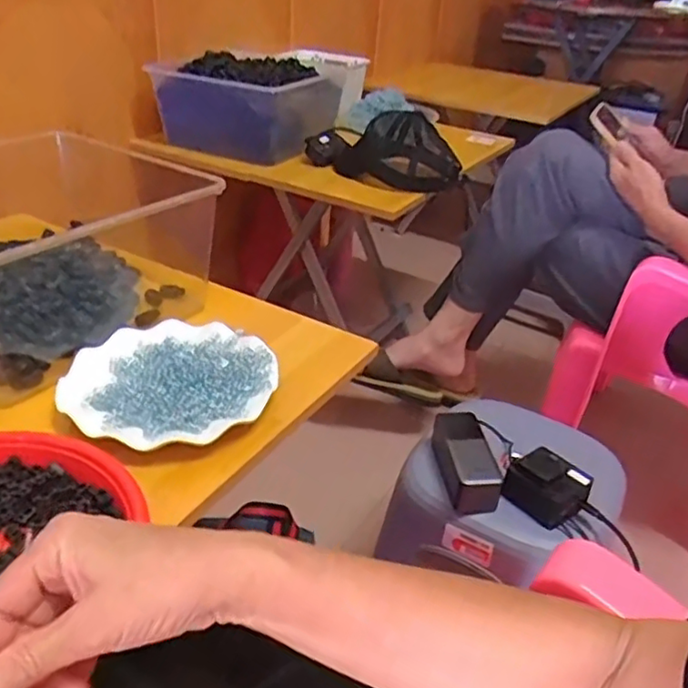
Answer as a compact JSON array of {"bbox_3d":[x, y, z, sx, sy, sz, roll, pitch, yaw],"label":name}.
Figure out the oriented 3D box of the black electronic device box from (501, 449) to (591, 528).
[{"bbox_3d":[0.246,0.171,0.768,0.084,0.047,0.073,31,41,35],"label":"black electronic device box"}]

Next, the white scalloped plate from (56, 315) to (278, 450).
[{"bbox_3d":[-0.155,0.028,0.584,0.178,0.022,0.178,4,33,-2],"label":"white scalloped plate"}]

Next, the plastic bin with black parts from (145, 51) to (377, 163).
[{"bbox_3d":[-0.155,-0.489,1.267,0.265,0.128,0.367,20,35,22],"label":"plastic bin with black parts"}]

